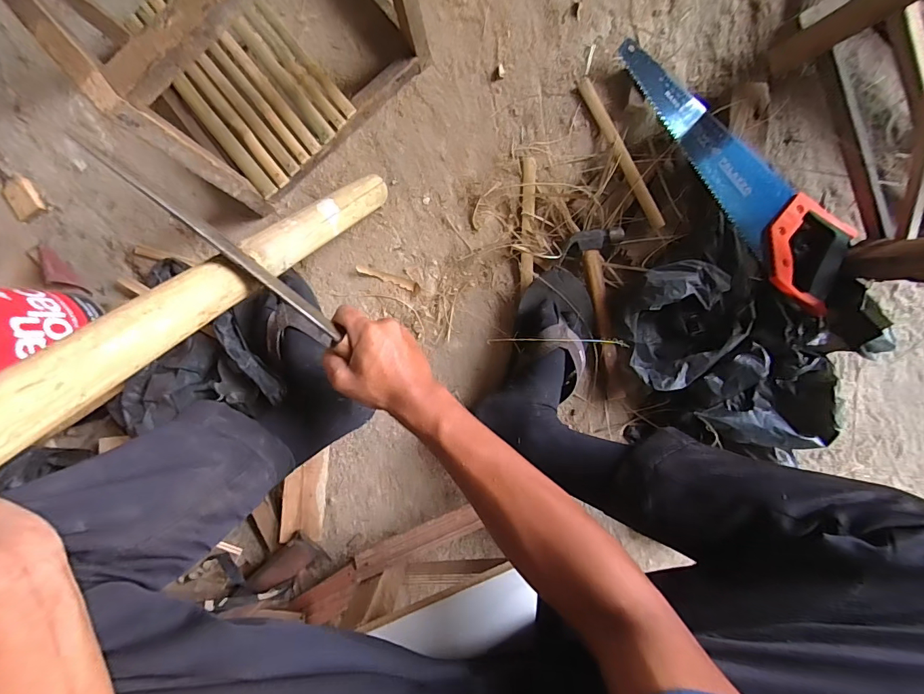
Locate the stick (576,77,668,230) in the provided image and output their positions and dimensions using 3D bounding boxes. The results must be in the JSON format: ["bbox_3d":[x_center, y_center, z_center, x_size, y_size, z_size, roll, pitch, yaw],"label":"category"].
[{"bbox_3d":[0.221,-0.267,0.590,0.018,0.019,0.226,-29,91,4],"label":"stick"}]

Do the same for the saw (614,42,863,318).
[{"bbox_3d":[0.384,-0.247,0.573,0.129,0.032,0.436,-35,91,4],"label":"saw"}]

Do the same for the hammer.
[{"bbox_3d":[0.192,-0.045,0.607,0.082,0.022,0.239,-4,93,3],"label":"hammer"}]

